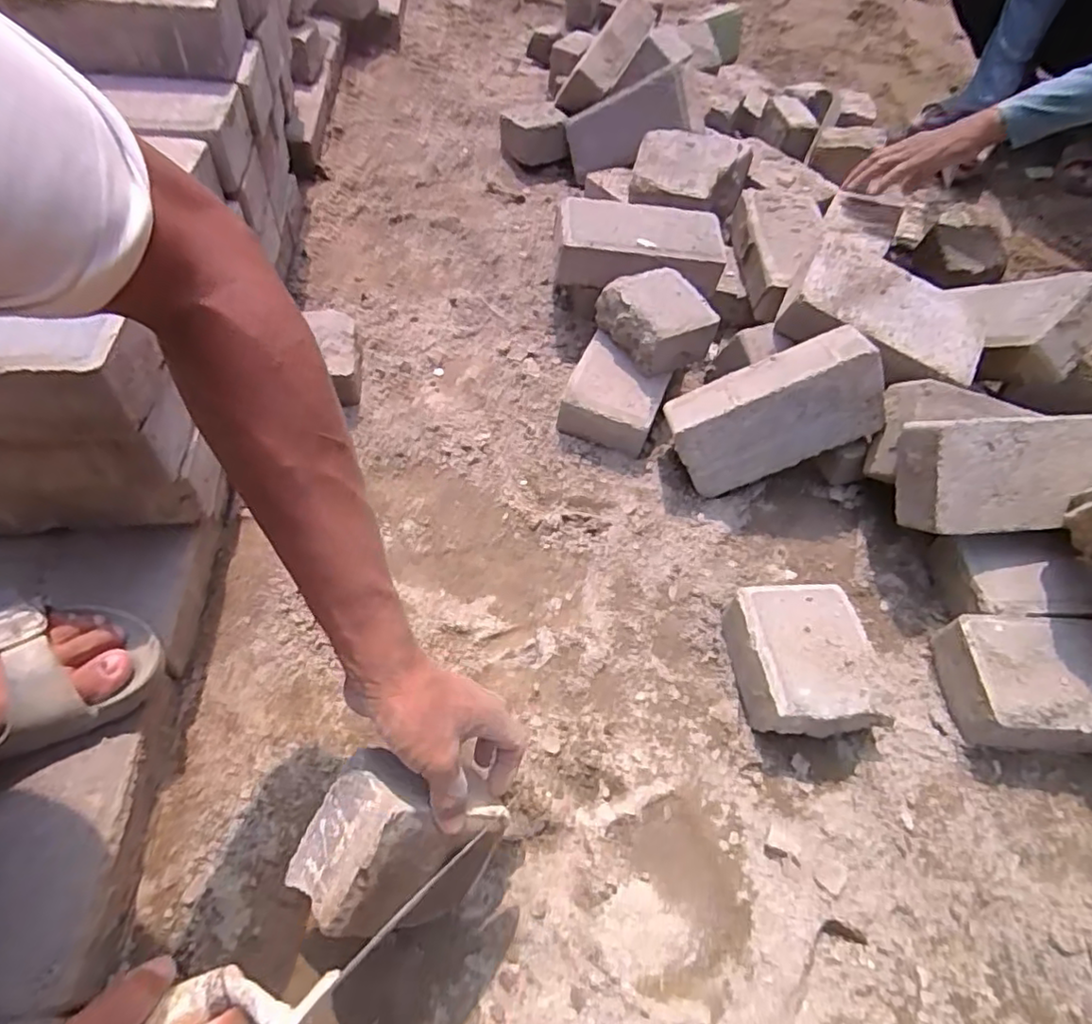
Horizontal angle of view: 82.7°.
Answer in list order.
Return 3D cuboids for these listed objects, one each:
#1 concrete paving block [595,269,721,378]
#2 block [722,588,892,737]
[{"bbox_3d":[0.133,-0.225,0.738,0.097,0.073,0.121,-27,60,-23],"label":"concrete paving block"},{"bbox_3d":[0.225,0.134,0.560,0.112,0.065,0.129,1,54,-5],"label":"block"}]

